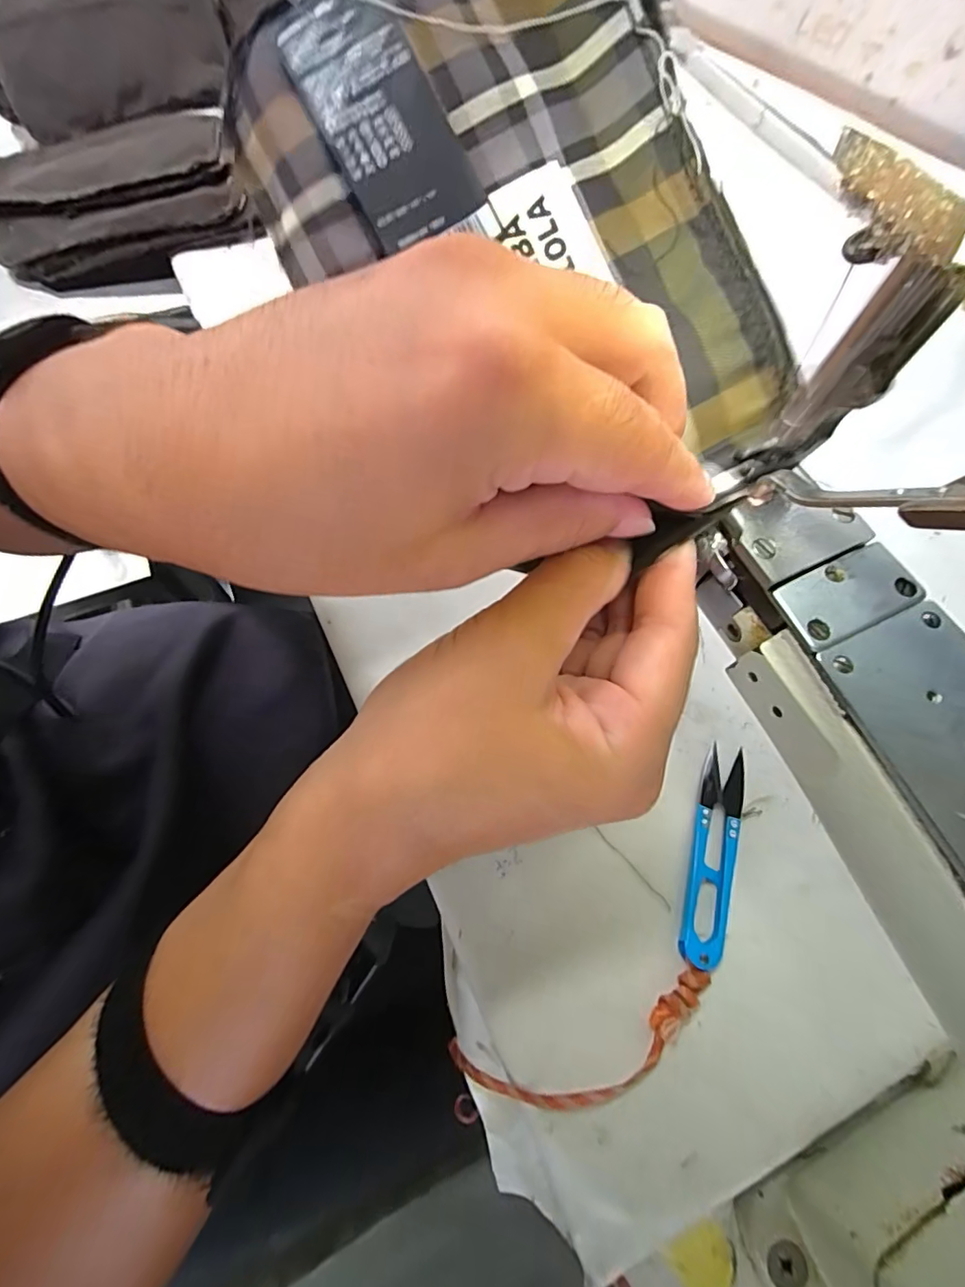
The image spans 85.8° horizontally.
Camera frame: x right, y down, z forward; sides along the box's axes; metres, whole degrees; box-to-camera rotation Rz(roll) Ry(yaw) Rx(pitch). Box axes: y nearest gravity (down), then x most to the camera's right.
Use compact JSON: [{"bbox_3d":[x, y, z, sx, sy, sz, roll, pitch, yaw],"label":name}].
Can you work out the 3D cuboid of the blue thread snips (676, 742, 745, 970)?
[{"bbox_3d":[0.112,0.099,0.248,0.021,0.010,0.100,19,68,5],"label":"blue thread snips"}]

